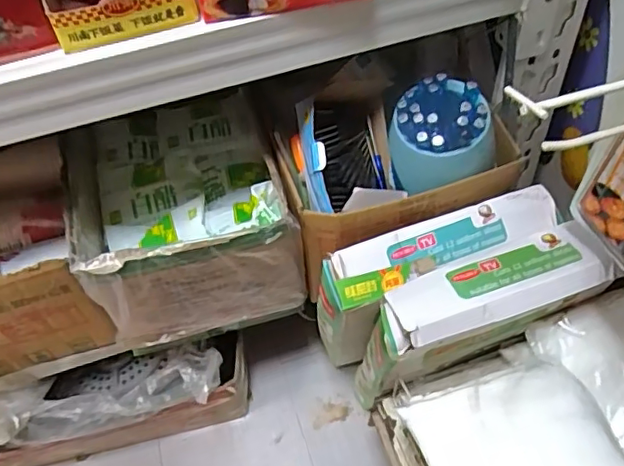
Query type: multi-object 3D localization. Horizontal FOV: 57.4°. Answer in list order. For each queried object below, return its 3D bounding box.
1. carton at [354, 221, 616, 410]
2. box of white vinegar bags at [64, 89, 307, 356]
[{"bbox_3d":[0.173,0.095,0.605,0.226,0.177,0.079,-16,52,-7],"label":"carton"},{"bbox_3d":[-0.162,-0.036,0.726,0.229,0.158,0.320,-16,52,-7],"label":"box of white vinegar bags"}]

